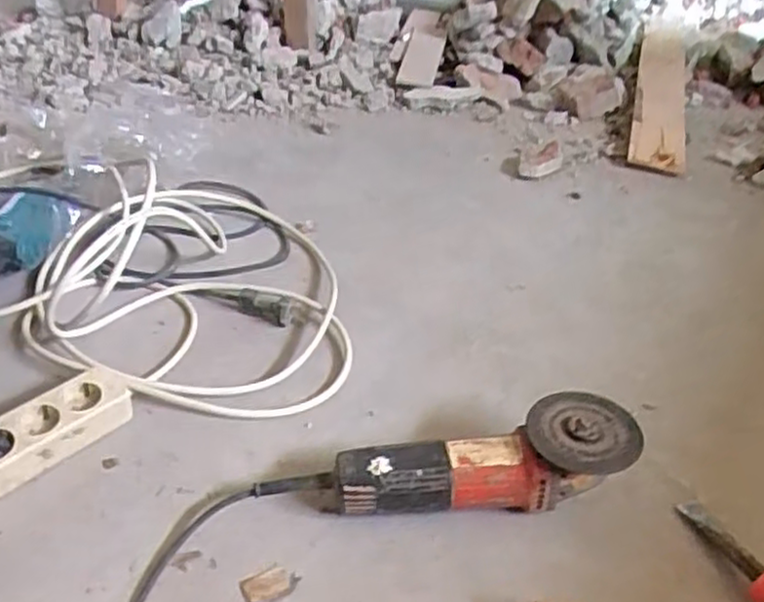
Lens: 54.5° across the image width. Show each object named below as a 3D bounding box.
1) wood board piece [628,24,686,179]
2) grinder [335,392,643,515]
[{"bbox_3d":[0.591,-0.447,1.565,0.104,0.026,0.709,17,41,9],"label":"wood board piece"},{"bbox_3d":[0.093,0.154,0.666,0.268,0.086,0.092,-6,36,-11],"label":"grinder"}]

